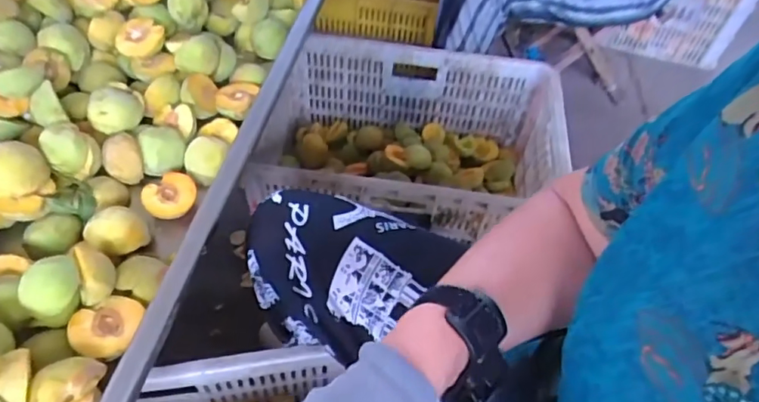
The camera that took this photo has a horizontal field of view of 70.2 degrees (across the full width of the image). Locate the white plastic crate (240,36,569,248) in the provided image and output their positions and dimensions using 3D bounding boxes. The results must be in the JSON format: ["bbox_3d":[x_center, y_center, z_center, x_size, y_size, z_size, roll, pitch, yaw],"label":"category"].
[{"bbox_3d":[0.048,-0.089,1.030,0.515,0.252,0.376,6,53,0],"label":"white plastic crate"}]

